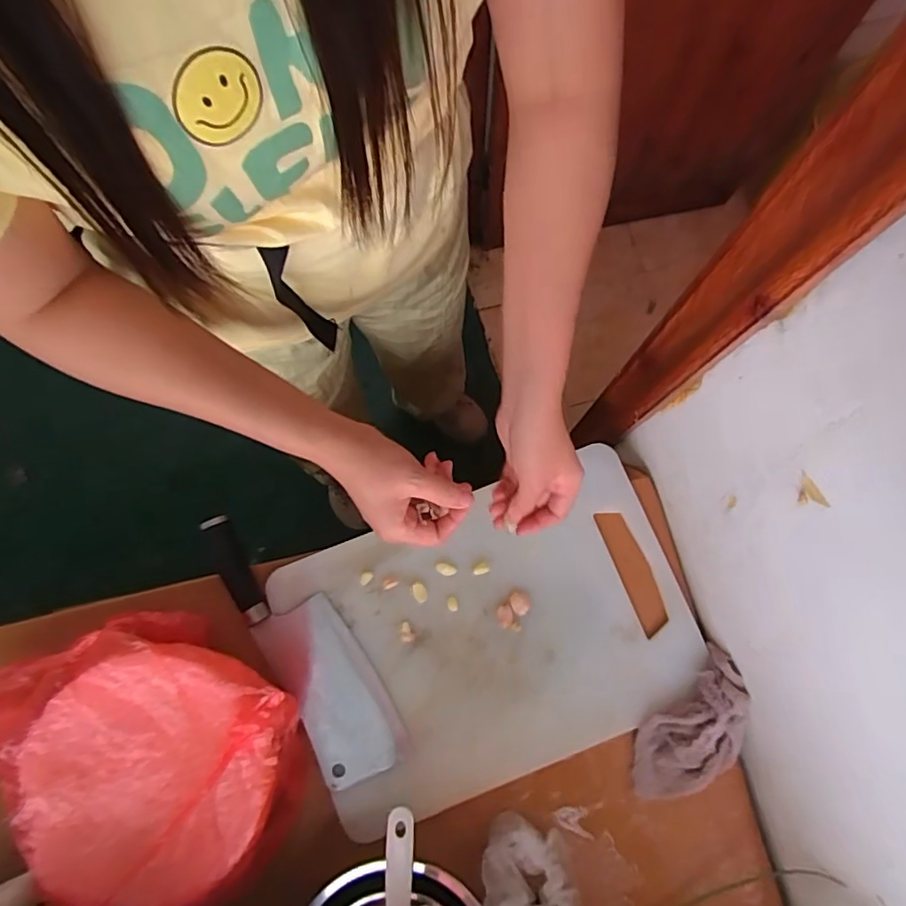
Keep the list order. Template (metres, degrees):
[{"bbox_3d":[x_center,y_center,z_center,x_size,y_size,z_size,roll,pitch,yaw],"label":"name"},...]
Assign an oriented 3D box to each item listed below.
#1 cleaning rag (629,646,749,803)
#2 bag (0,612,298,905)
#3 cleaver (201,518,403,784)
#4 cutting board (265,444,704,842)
[{"bbox_3d":[0.223,0.258,0.525,0.079,0.046,0.151,33,97,6],"label":"cleaning rag"},{"bbox_3d":[-0.272,0.248,0.494,0.239,0.087,0.273,-44,82,-8],"label":"bag"},{"bbox_3d":[-0.146,0.180,0.560,0.085,0.016,0.283,-30,80,-6],"label":"cleaver"},{"bbox_3d":[0.038,0.171,0.551,0.366,0.010,0.254,-21,79,-5],"label":"cutting board"}]

